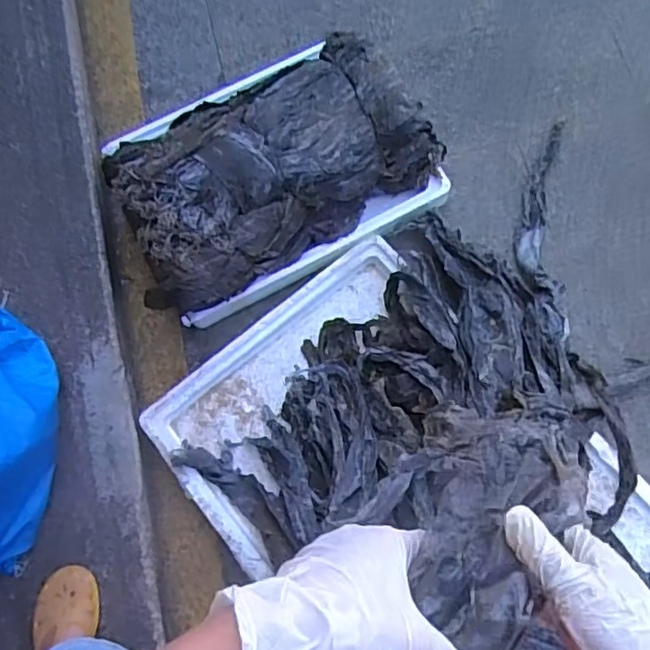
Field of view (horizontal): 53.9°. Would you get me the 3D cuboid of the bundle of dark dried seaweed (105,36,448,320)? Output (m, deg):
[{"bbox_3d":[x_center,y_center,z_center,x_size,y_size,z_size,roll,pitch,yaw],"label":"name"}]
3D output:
[{"bbox_3d":[-0.117,-0.317,1.267,0.632,0.147,0.365,-32,75,-7],"label":"bundle of dark dried seaweed"}]

